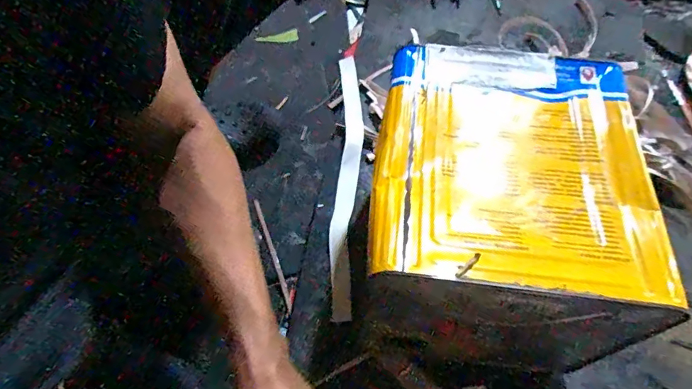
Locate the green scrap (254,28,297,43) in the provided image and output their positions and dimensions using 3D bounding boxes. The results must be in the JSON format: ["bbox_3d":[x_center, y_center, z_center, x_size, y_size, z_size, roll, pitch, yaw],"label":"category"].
[{"bbox_3d":[-0.123,-0.282,0.800,0.076,0.007,0.025,-19,65,-9],"label":"green scrap"}]

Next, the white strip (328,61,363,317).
[{"bbox_3d":[0.002,-0.034,0.647,0.041,0.010,0.424,-1,62,6],"label":"white strip"}]

